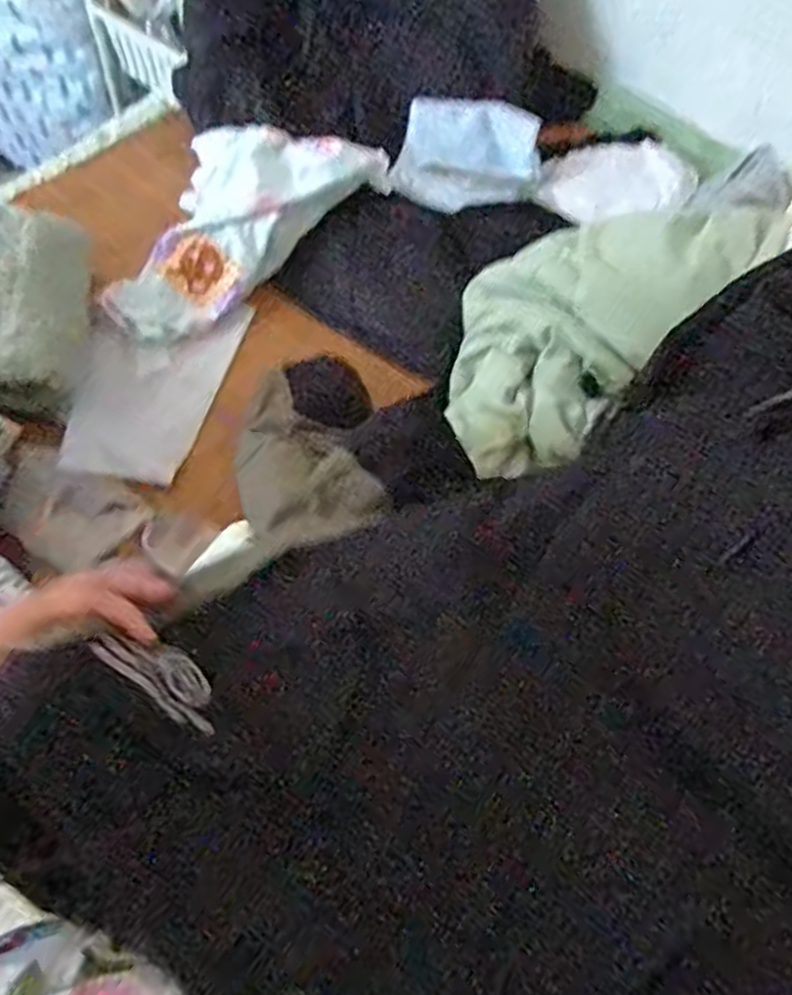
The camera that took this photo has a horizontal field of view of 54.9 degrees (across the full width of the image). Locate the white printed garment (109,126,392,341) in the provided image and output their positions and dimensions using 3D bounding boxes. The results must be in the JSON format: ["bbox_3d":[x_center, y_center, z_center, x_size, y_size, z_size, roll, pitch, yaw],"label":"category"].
[{"bbox_3d":[-0.191,-0.339,0.974,0.273,0.108,0.315,17,60,8],"label":"white printed garment"}]

